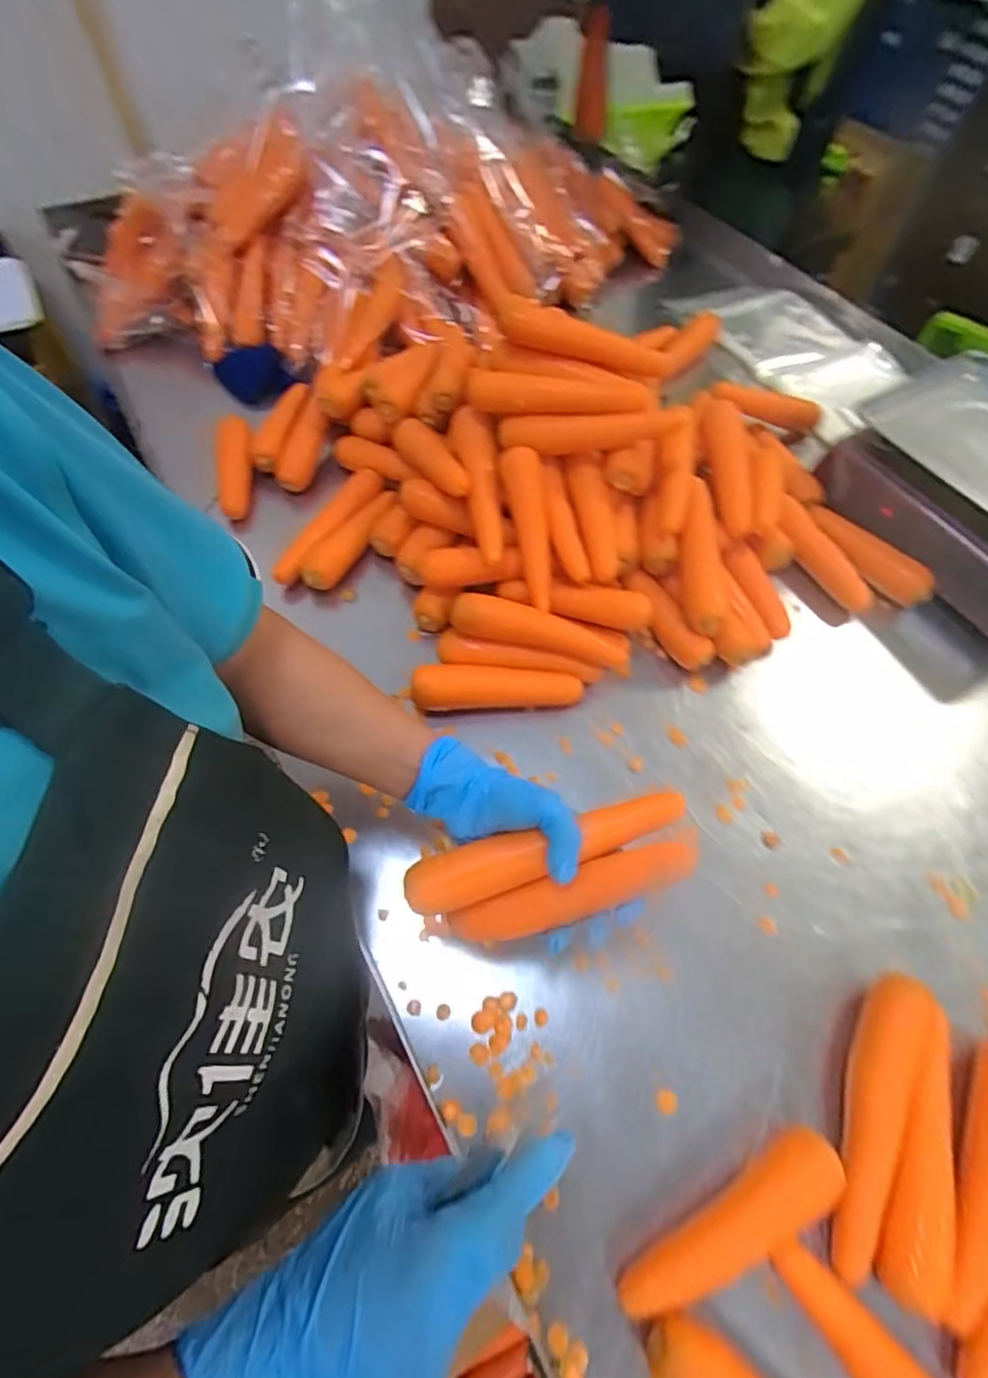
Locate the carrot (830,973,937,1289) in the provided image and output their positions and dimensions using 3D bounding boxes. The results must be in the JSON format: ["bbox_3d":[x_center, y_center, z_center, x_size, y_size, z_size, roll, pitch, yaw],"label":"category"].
[{"bbox_3d":[0.282,0.317,0.441,0.040,0.033,0.201,29,64,15],"label":"carrot"}]

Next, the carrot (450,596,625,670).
[{"bbox_3d":[0.048,-0.062,0.601,0.182,0.036,0.033,12,61,6],"label":"carrot"}]

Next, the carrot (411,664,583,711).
[{"bbox_3d":[0.004,-0.003,0.605,0.172,0.035,0.036,-2,60,-2],"label":"carrot"}]

